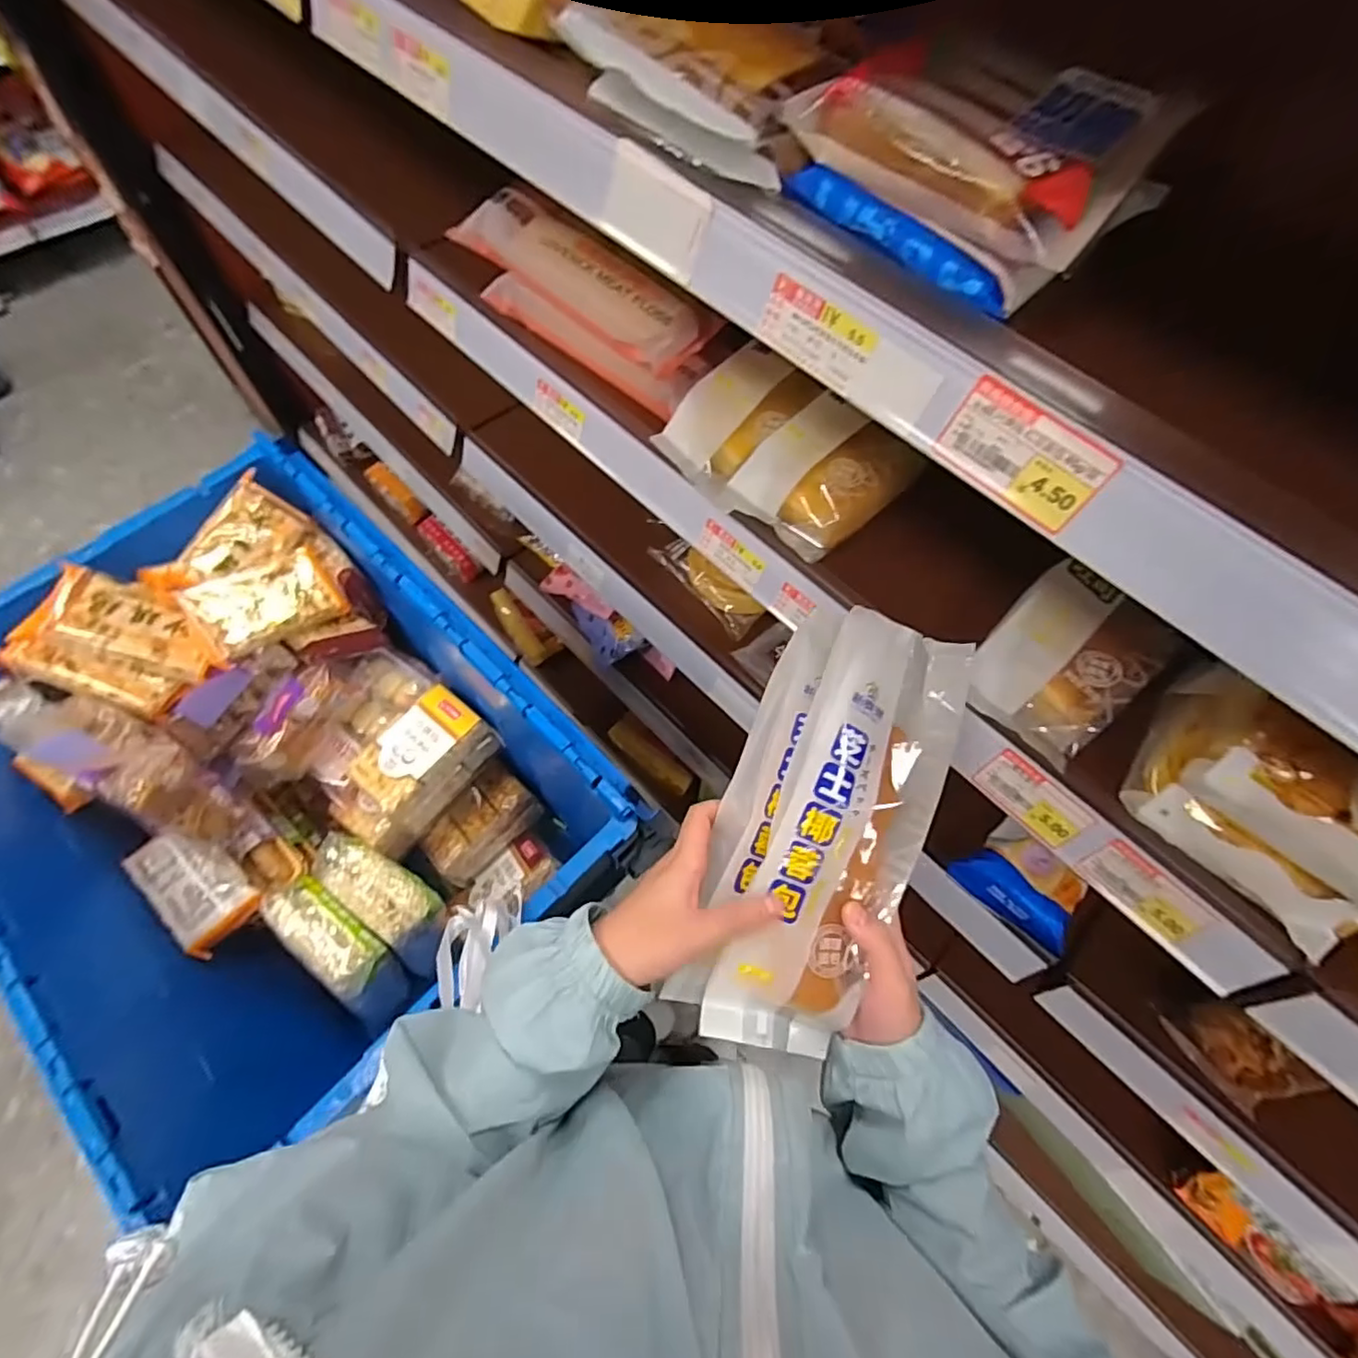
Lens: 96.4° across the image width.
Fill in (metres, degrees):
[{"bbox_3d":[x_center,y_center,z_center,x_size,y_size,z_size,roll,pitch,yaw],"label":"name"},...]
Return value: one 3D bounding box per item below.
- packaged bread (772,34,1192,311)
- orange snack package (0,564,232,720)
[{"bbox_3d":[0.127,-0.229,0.268,0.144,0.051,0.084,40,69,15],"label":"packaged bread"},{"bbox_3d":[-0.520,-0.030,0.570,0.149,0.034,0.106,22,92,-20],"label":"orange snack package"}]

